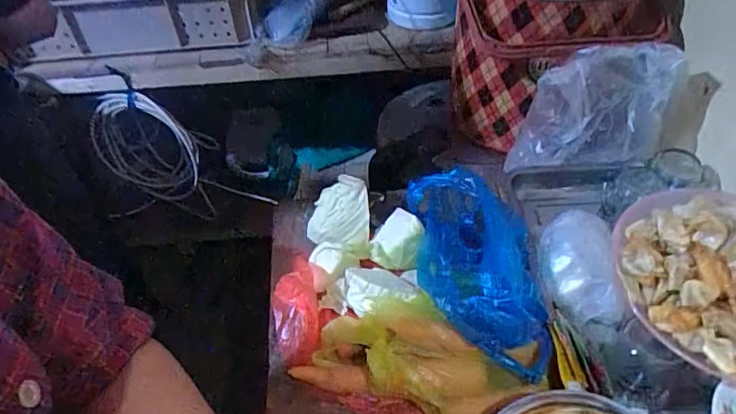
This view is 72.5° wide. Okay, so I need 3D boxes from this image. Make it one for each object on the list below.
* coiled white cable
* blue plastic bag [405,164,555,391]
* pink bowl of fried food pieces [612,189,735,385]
[{"bbox_3d":[-0.609,-0.164,1.362,0.297,0.294,0.083,10,49,11],"label":"coiled white cable"},{"bbox_3d":[0.124,0.063,0.591,0.118,0.067,0.272,-8,48,-6],"label":"blue plastic bag"},{"bbox_3d":[0.353,0.059,0.482,0.190,0.076,0.208,-32,54,-24],"label":"pink bowl of fried food pieces"}]

